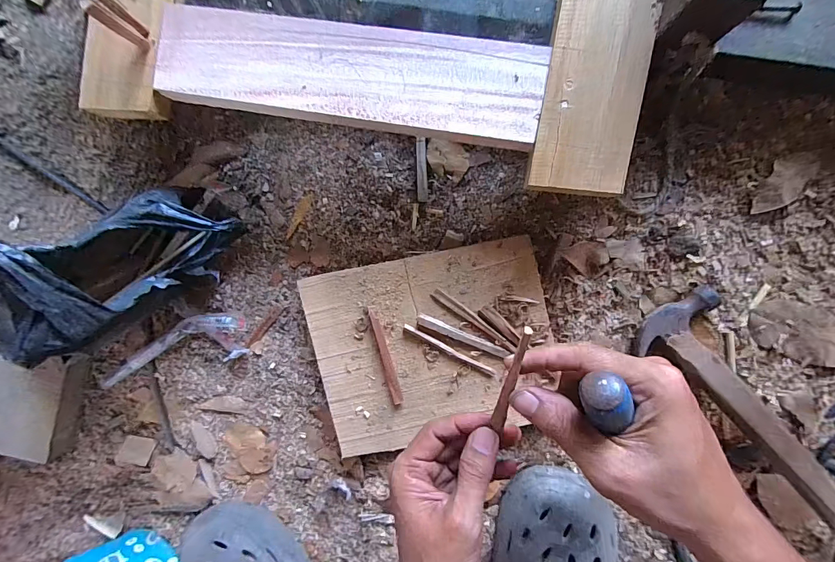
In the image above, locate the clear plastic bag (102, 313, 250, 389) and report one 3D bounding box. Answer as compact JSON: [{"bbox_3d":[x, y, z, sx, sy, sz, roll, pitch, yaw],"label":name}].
[{"bbox_3d":[-0.297,0.085,0.456,0.186,0.018,0.061,-18,90,9],"label":"clear plastic bag"}]

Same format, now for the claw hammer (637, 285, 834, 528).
[{"bbox_3d":[0.317,0.137,0.356,0.093,0.050,0.258,-34,87,8],"label":"claw hammer"}]

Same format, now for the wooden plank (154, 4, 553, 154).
[{"bbox_3d":[-0.065,-0.180,0.325,0.338,0.013,0.083,11,94,8],"label":"wooden plank"}]

